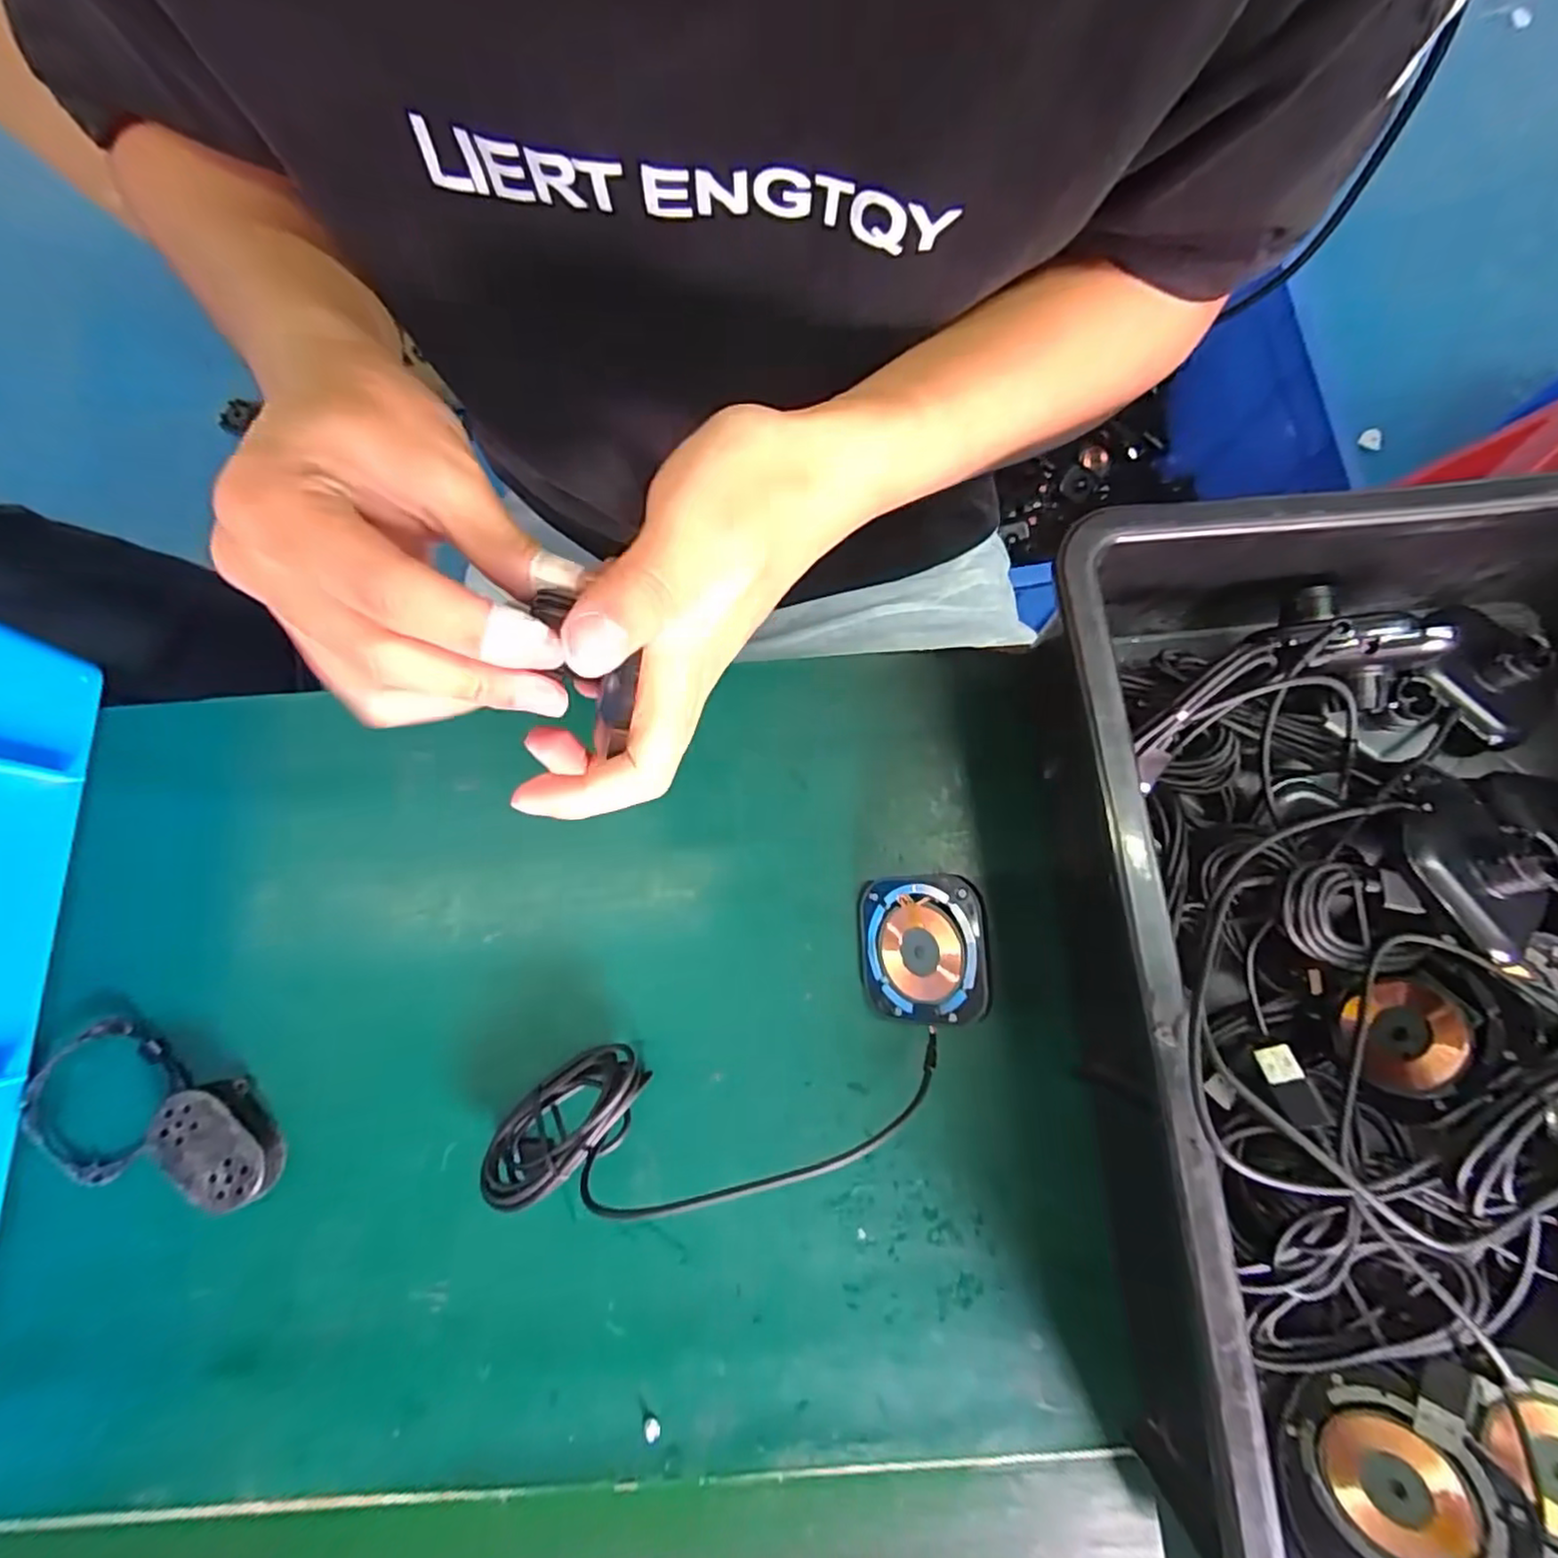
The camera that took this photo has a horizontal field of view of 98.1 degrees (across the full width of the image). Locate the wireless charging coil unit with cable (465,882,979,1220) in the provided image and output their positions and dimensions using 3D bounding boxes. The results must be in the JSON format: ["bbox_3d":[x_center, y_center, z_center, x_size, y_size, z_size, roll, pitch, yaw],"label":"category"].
[{"bbox_3d":[-0.011,0.118,0.277,0.229,0.047,0.076,-30,79,-5],"label":"wireless charging coil unit with cable"}]

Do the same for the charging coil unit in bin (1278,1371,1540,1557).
[{"bbox_3d":[0.215,0.249,0.236,0.065,0.009,0.061,-28,59,25],"label":"charging coil unit in bin"}]

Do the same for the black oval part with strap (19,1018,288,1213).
[{"bbox_3d":[-0.270,0.151,0.289,0.116,0.016,0.061,23,79,6],"label":"black oval part with strap"}]

